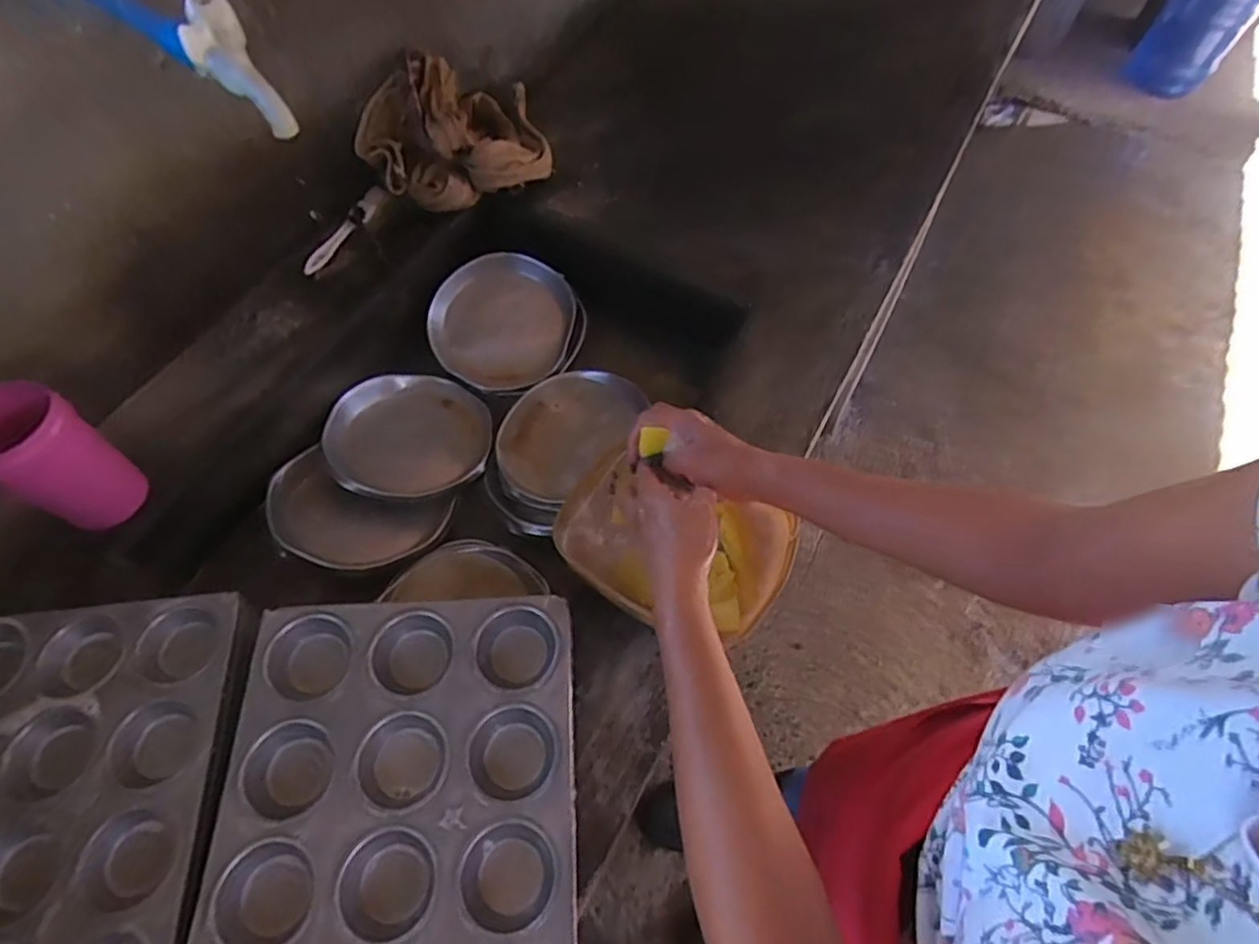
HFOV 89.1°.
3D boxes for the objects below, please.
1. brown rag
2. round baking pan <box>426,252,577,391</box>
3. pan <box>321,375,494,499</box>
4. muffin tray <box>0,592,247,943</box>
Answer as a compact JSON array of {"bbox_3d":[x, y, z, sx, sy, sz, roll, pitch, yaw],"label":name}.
[{"bbox_3d":[-0.250,-0.494,0.886,0.248,0.102,0.243,-15,62,-10],"label":"brown rag"},{"bbox_3d":[-0.174,-0.210,0.885,0.187,0.019,0.187,1,87,-12],"label":"round baking pan"},{"bbox_3d":[-0.275,-0.046,0.807,0.189,0.033,0.186,13,55,-19],"label":"pan"},{"bbox_3d":[-0.436,0.259,0.483,0.247,0.038,0.318,-4,61,-4],"label":"muffin tray"}]

